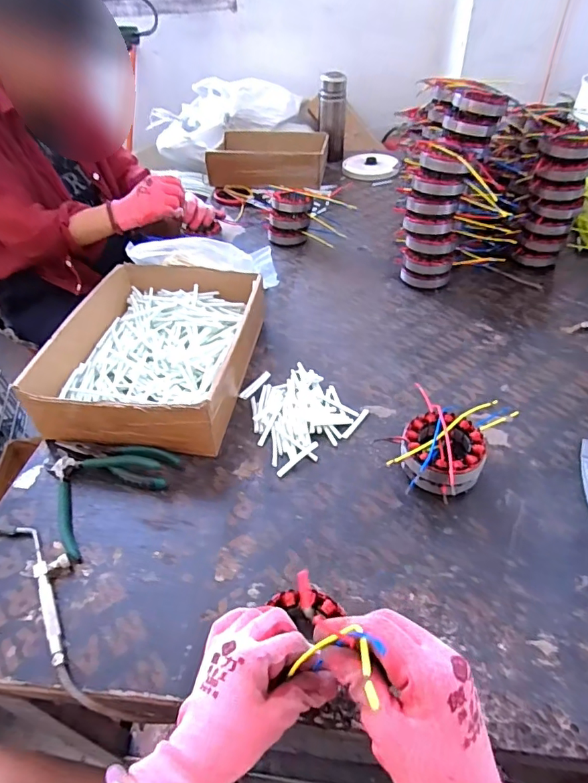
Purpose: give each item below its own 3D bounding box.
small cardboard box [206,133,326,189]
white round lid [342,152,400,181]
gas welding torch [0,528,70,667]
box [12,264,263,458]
[{"bbox_3d":[-0.062,-0.633,1.268,0.304,0.096,0.238,4,44,7],"label":"small cardboard box"},{"bbox_3d":[0.218,-0.642,1.321,0.159,0.035,0.142,2,44,5],"label":"white round lid"},{"bbox_3d":[-0.242,0.181,0.452,0.045,0.013,0.171,-31,50,-27],"label":"gas welding torch"},{"bbox_3d":[-0.185,-0.067,0.665,0.239,0.089,0.333,4,44,8],"label":"box"}]

